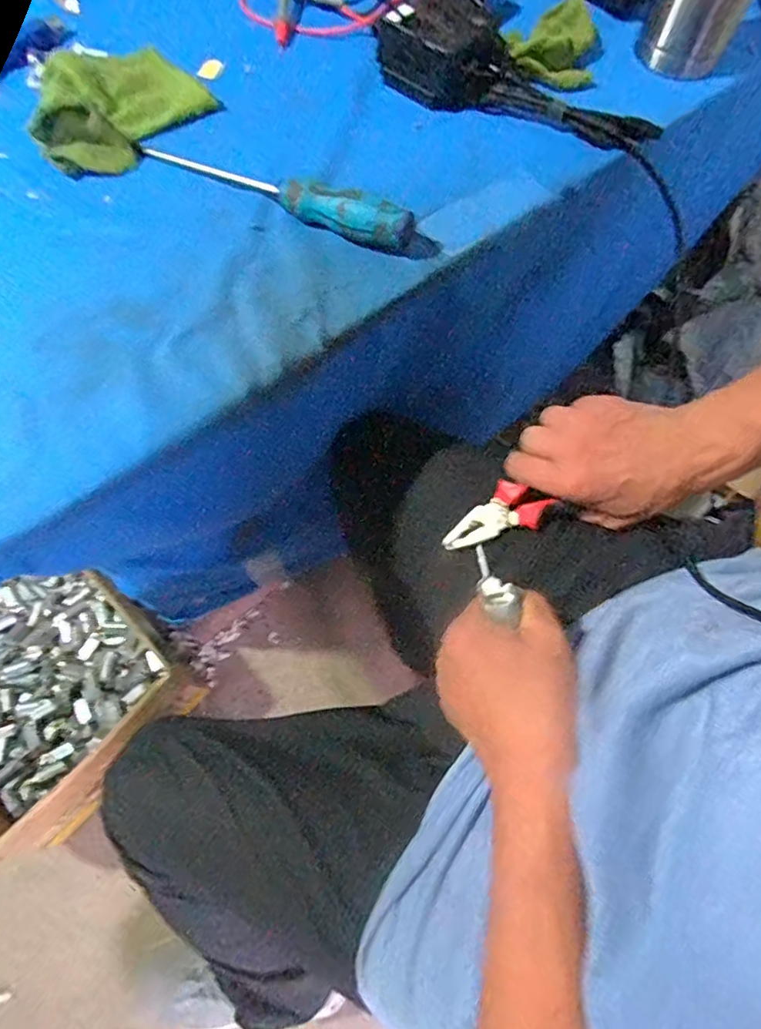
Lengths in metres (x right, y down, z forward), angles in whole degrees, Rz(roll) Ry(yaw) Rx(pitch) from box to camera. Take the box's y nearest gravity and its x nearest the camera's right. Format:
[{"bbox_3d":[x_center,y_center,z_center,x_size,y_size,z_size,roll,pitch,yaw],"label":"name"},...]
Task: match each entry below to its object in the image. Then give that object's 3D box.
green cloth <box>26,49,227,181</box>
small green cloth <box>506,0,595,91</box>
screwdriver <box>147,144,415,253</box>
[{"bbox_3d":[-0.223,-0.348,0.469,0.147,0.041,0.134,-40,74,-18],"label":"green cloth"},{"bbox_3d":[0.172,-0.430,0.532,0.073,0.017,0.122,47,68,-5],"label":"small green cloth"},{"bbox_3d":[-0.082,-0.249,0.439,0.229,0.026,0.028,26,67,8],"label":"screwdriver"}]

